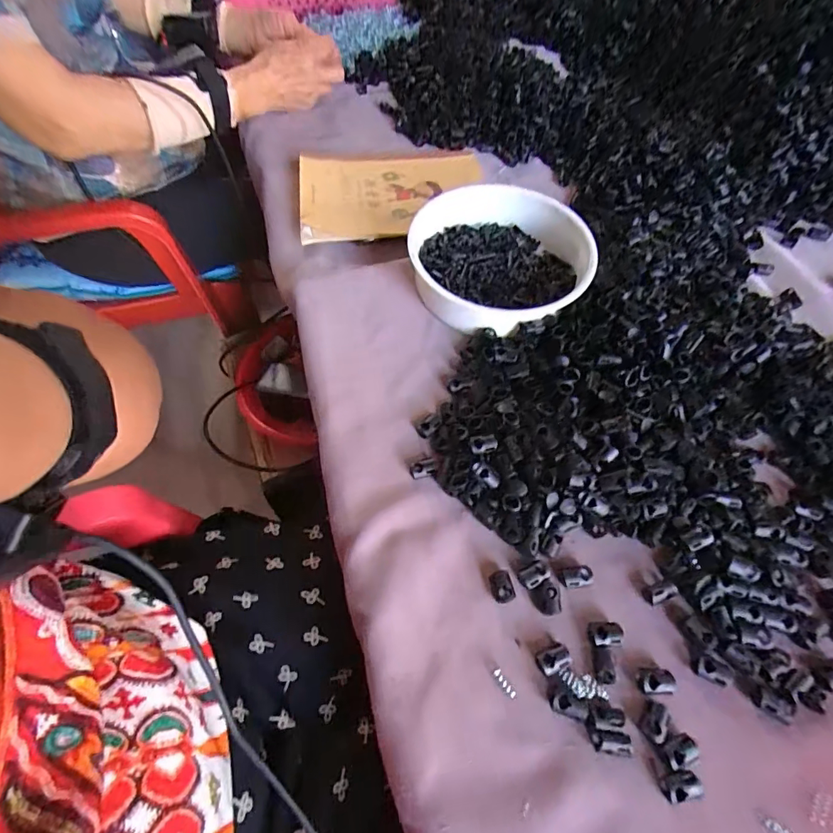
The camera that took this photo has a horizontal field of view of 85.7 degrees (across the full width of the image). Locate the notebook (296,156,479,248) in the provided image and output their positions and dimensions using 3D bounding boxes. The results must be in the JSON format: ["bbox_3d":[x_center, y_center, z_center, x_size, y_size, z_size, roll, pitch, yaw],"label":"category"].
[{"bbox_3d":[-0.026,-0.251,0.504,0.204,0.015,0.147,-3,60,-3],"label":"notebook"}]

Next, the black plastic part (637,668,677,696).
[{"bbox_3d":[0.145,0.159,0.270,0.022,0.005,0.013,-3,62,-4],"label":"black plastic part"}]

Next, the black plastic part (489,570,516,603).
[{"bbox_3d":[0.056,0.112,0.294,0.015,0.009,0.019,-12,63,-8],"label":"black plastic part"}]

